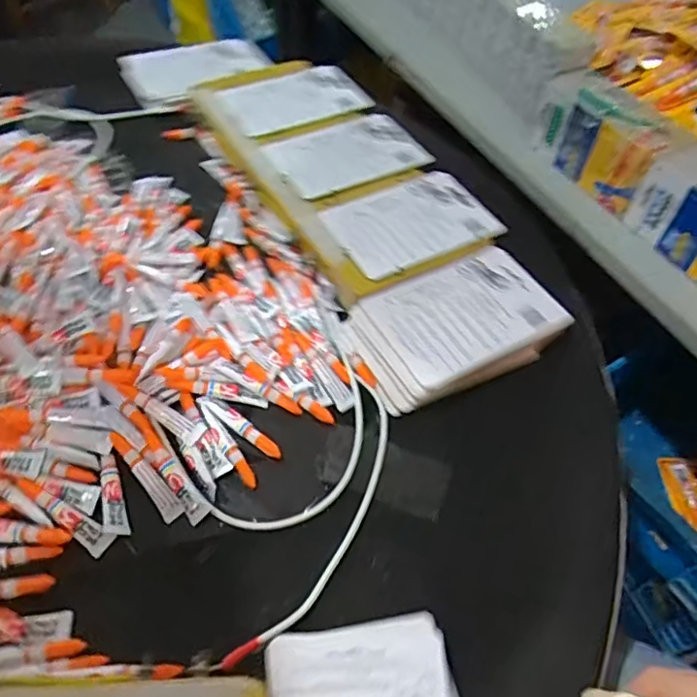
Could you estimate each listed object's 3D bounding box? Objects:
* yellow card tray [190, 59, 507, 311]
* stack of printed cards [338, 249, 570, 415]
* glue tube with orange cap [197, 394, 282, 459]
[{"bbox_3d":[-0.017,-0.216,0.695,0.202,0.044,0.396,-24,59,-19],"label":"yellow card tray"},{"bbox_3d":[0.104,-0.020,0.564,0.199,0.029,0.128,-24,59,-19],"label":"stack of printed cards"},{"bbox_3d":[-0.091,0.065,0.497,0.085,0.009,0.014,33,59,19],"label":"glue tube with orange cap"}]

